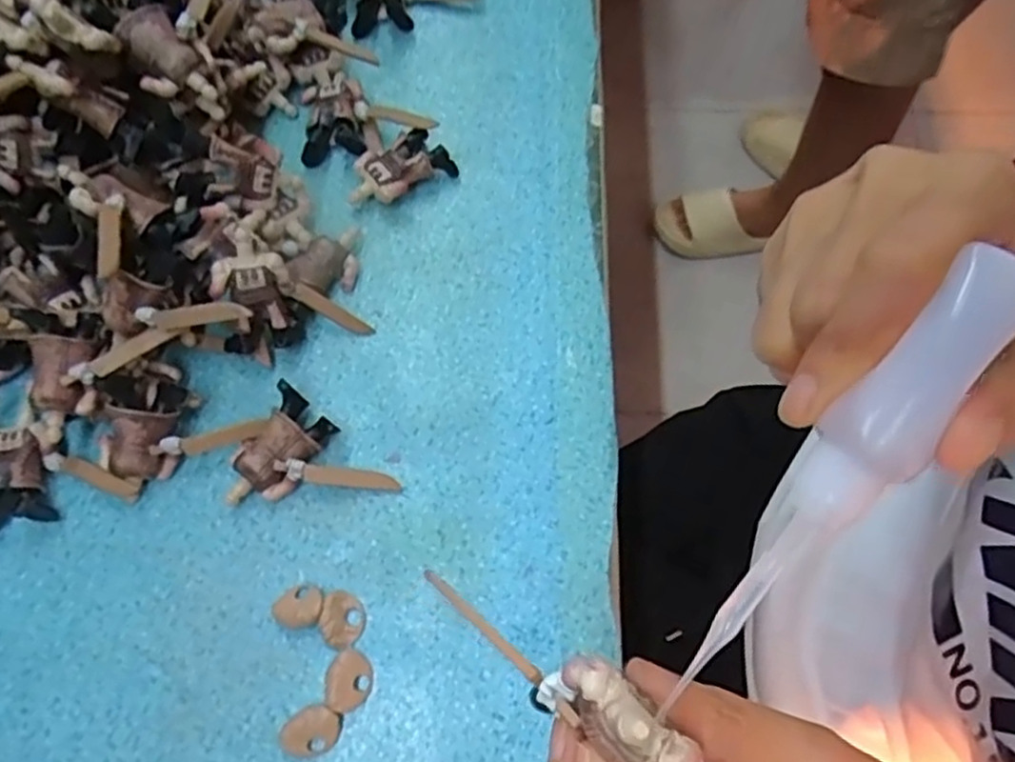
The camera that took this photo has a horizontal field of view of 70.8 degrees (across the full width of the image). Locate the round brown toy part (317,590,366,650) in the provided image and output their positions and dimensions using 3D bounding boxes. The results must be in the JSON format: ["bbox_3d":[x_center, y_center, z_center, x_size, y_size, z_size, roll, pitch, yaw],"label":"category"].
[{"bbox_3d":[-0.074,0.107,0.320,0.019,0.009,0.023,16,71,6],"label":"round brown toy part"}]

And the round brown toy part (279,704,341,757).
[{"bbox_3d":[-0.083,0.148,0.302,0.024,0.008,0.019,-39,74,-13],"label":"round brown toy part"}]

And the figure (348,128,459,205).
[{"bbox_3d":[-0.062,-0.119,0.404,0.060,0.019,0.034,-30,73,-11],"label":"figure"}]

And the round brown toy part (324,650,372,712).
[{"bbox_3d":[-0.069,0.130,0.309,0.020,0.004,0.024,38,57,-5],"label":"round brown toy part"}]

